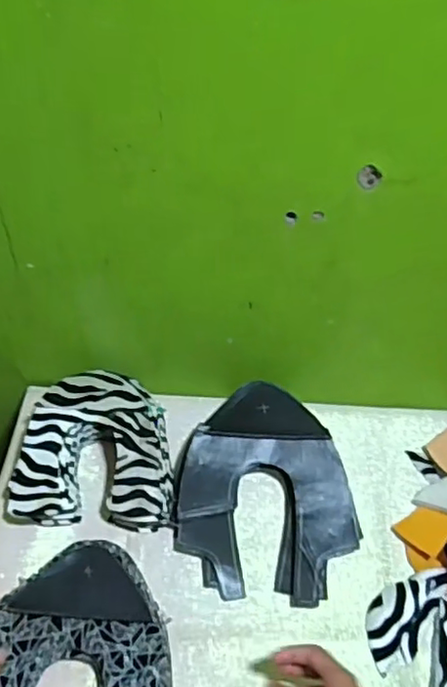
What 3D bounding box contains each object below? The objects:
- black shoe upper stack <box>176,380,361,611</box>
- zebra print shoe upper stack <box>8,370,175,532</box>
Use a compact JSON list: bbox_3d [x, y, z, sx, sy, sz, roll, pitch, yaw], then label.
[{"bbox_3d":[0.043,0.156,0.692,0.188,0.051,0.233,-3,51,-5],"label":"black shoe upper stack"},{"bbox_3d":[-0.139,0.114,0.702,0.170,0.066,0.164,1,51,-2],"label":"zebra print shoe upper stack"}]

